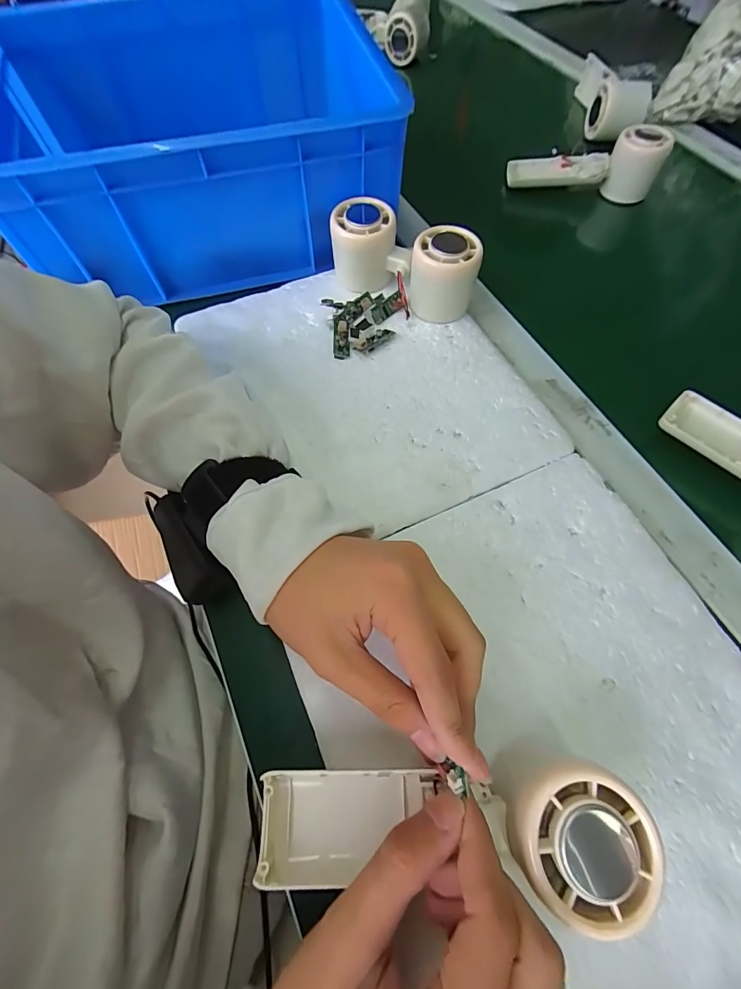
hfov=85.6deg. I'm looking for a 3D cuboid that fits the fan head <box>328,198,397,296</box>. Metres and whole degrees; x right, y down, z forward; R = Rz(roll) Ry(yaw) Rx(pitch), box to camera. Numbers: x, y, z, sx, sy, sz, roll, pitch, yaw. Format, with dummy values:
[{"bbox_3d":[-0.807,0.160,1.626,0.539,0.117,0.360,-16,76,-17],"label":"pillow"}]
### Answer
[{"bbox_3d":[-0.006,-0.224,0.364,0.054,0.059,0.047,1,64,-1],"label":"fan head"}]

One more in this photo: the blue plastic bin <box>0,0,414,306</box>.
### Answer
[{"bbox_3d":[-0.162,-0.343,0.385,0.335,0.123,0.274,-12,65,-7],"label":"blue plastic bin"}]

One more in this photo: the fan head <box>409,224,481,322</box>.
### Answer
[{"bbox_3d":[0.061,-0.184,0.342,0.056,0.059,0.054,17,65,7],"label":"fan head"}]

